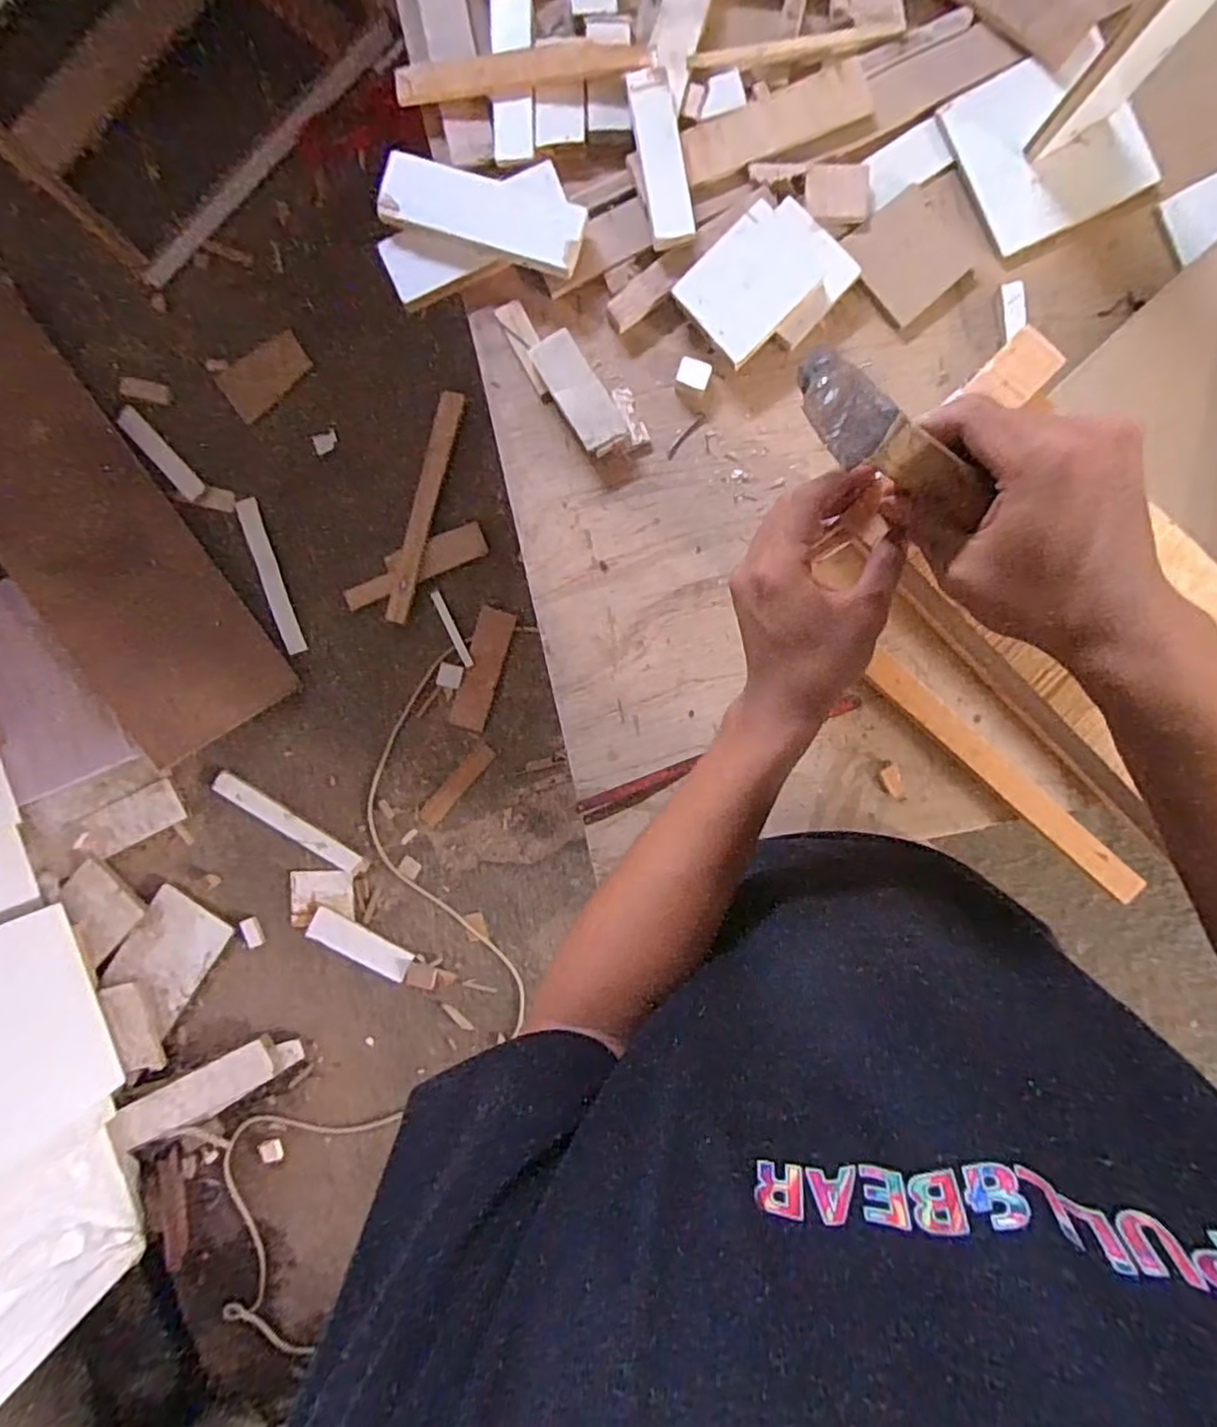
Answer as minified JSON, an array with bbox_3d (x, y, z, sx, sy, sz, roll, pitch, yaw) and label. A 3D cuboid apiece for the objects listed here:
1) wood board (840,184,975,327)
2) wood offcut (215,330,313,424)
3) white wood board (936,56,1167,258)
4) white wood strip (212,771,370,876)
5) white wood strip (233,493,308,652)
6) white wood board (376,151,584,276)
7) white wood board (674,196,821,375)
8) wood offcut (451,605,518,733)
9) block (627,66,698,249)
[{"bbox_3d":[0.289,-0.443,0.631,0.091,0.014,0.098,-41,91,6],"label":"wood board"},{"bbox_3d":[-0.741,-0.735,1.430,0.194,0.023,0.102,-40,119,-11],"label":"wood offcut"},{"bbox_3d":[0.413,-0.536,0.613,0.152,0.007,0.155,-25,92,6],"label":"white wood board"},{"bbox_3d":[-0.706,0.249,1.452,0.373,0.029,0.049,33,94,0],"label":"white wood strip"},{"bbox_3d":[-0.739,-0.299,1.434,0.041,0.023,0.340,-18,92,3],"label":"white wood strip"},{"bbox_3d":[-0.117,-0.468,0.614,0.187,0.018,0.063,16,95,3],"label":"white wood board"},{"bbox_3d":[0.132,-0.403,0.618,0.117,0.008,0.095,-44,96,4],"label":"white wood board"},{"bbox_3d":[-0.279,-0.098,1.446,0.077,0.017,0.266,18,93,1],"label":"wood offcut"},{"bbox_3d":[0.049,-0.518,0.610,0.040,0.016,0.155,-11,94,5],"label":"block"}]

